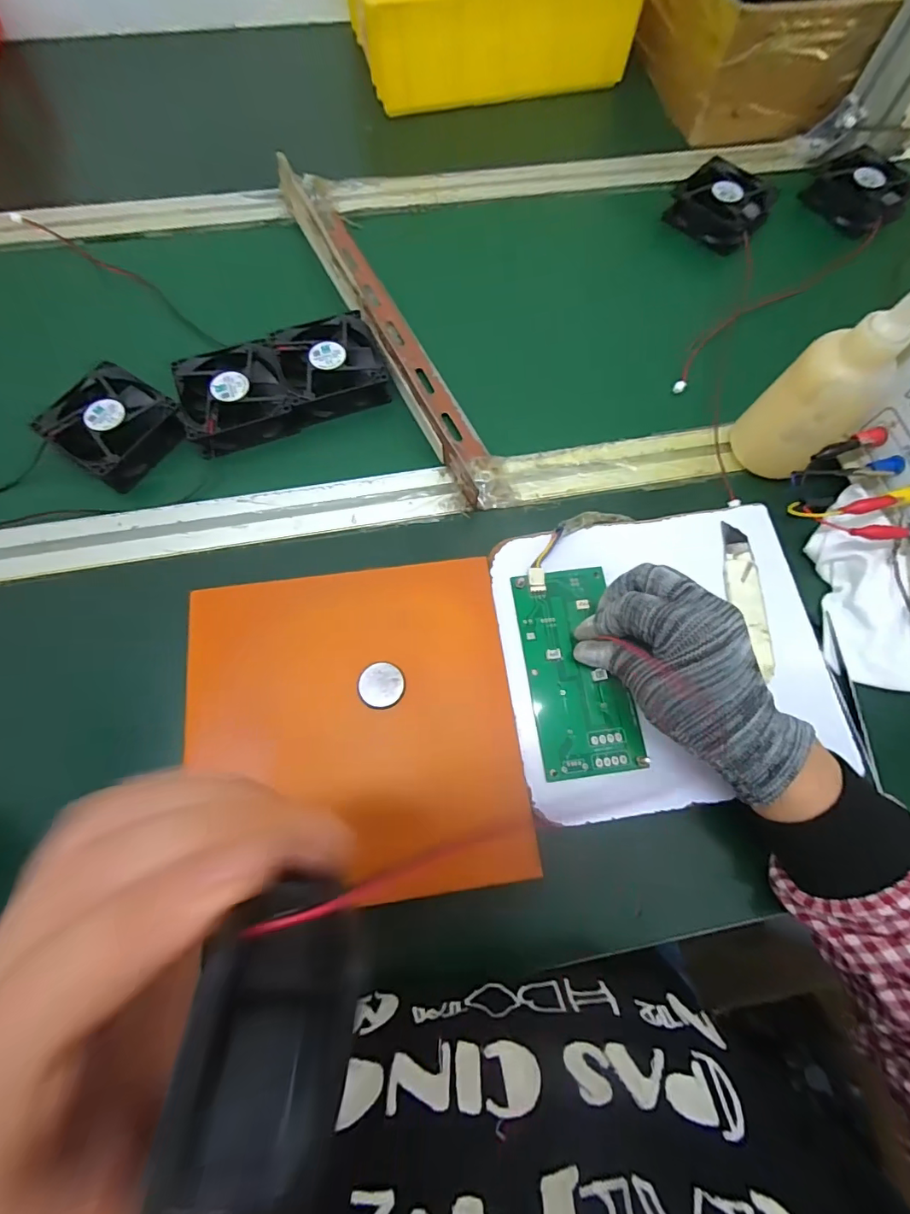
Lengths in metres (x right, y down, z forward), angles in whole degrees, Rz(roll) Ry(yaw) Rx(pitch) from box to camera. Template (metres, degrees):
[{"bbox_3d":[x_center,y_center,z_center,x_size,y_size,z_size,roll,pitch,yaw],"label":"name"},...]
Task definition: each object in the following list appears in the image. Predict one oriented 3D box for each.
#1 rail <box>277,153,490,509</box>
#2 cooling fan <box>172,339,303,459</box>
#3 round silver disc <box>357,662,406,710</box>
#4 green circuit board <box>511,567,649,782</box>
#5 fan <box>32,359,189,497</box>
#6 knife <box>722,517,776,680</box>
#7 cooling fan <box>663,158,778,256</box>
[{"bbox_3d":[-0.062,-0.245,0.411,0.047,0.034,0.379,-26,73,-9],"label":"rail"},{"bbox_3d":[-0.173,-0.167,0.386,0.083,0.027,0.078,-23,72,-8],"label":"cooling fan"},{"bbox_3d":[-0.046,0.049,0.303,0.029,0.004,0.029,0,71,0],"label":"round silver disc"},{"bbox_3d":[0.079,0.039,0.314,0.063,0.005,0.133,-9,74,-3],"label":"green circuit board"},{"bbox_3d":[-0.264,-0.142,0.373,0.083,0.030,0.081,34,74,11],"label":"fan"},{"bbox_3d":[0.199,-0.009,0.330,0.021,0.007,0.107,1,71,0],"label":"knife"},{"bbox_3d":[0.262,-0.397,0.472,0.084,0.023,0.079,37,74,12],"label":"cooling fan"}]

